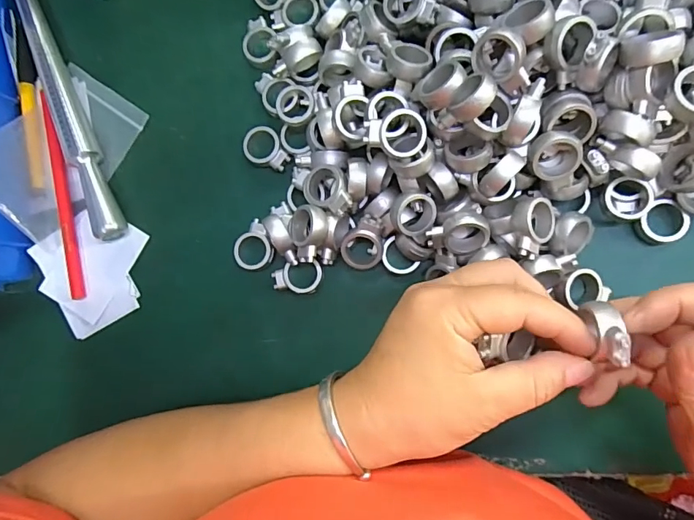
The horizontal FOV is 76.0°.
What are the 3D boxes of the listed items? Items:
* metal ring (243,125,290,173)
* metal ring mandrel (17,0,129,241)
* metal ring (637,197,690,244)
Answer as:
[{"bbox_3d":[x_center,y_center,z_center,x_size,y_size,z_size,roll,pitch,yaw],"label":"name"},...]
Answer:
[{"bbox_3d":[-0.054,-0.074,0.299,0.033,0.004,0.025,37,93,10],"label":"metal ring"},{"bbox_3d":[-0.205,-0.120,0.319,0.017,0.023,0.226,-24,83,8],"label":"metal ring mandrel"},{"bbox_3d":[0.183,-0.021,0.258,0.023,0.008,0.025,-1,87,10],"label":"metal ring"}]

